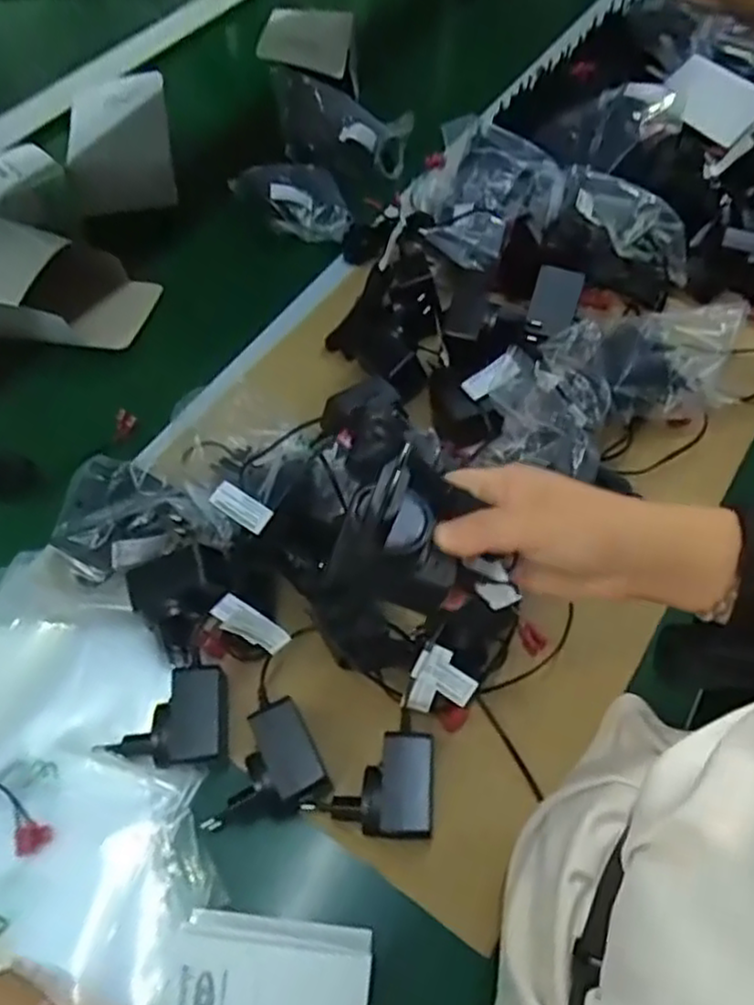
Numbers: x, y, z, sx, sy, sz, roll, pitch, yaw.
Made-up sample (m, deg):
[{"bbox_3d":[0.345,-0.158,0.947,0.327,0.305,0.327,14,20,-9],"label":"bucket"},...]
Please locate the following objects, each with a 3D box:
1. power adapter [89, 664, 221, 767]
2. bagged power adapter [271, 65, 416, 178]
[{"bbox_3d":[-0.130,0.137,0.449,0.073,0.035,0.060,-4,59,-7],"label":"power adapter"},{"bbox_3d":[-0.049,-0.409,0.781,0.165,0.074,0.073,26,60,12],"label":"bagged power adapter"}]

